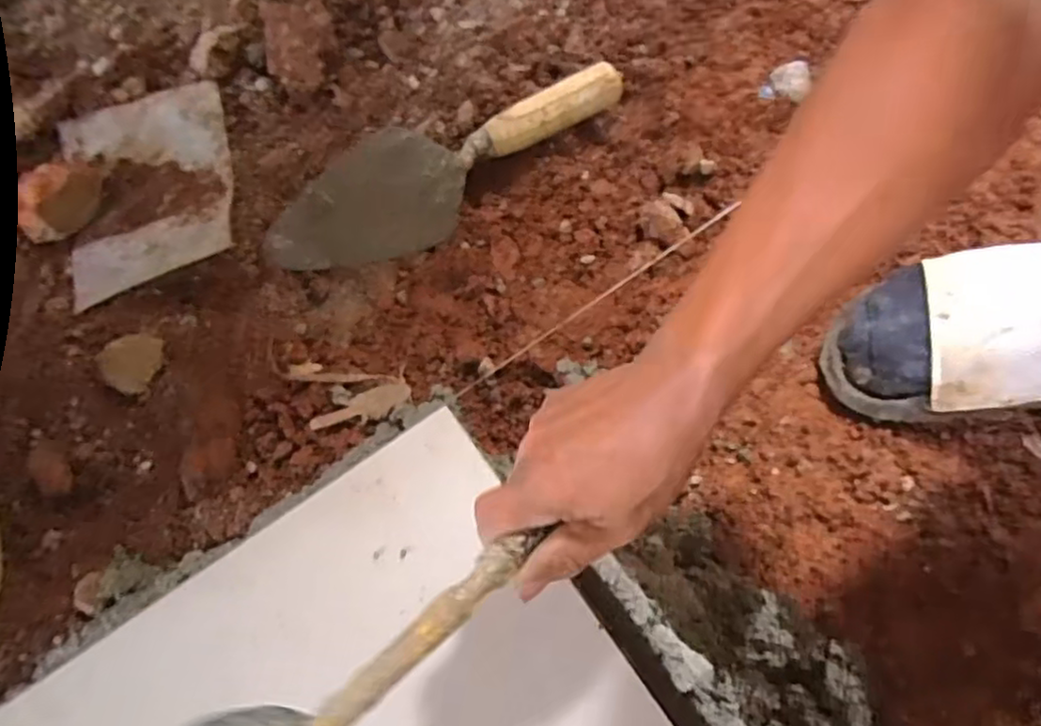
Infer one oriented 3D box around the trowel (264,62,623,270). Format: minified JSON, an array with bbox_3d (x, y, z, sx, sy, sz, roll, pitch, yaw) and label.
[{"bbox_3d":[-0.054,-0.146,0.526,0.294,0.065,0.059,-26,71,-7],"label":"trowel"}]

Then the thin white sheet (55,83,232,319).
[{"bbox_3d":[-0.307,-0.150,0.557,0.136,0.028,0.197,-19,70,-4],"label":"thin white sheet"}]

